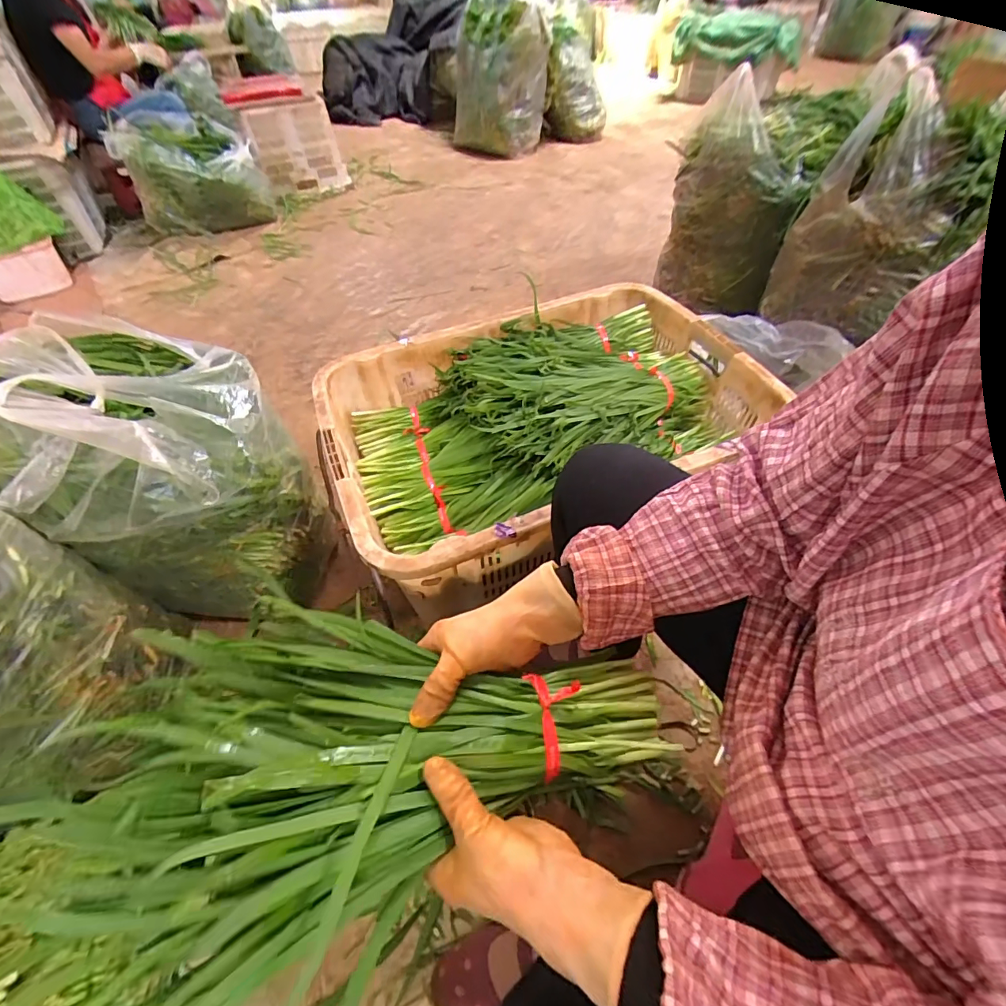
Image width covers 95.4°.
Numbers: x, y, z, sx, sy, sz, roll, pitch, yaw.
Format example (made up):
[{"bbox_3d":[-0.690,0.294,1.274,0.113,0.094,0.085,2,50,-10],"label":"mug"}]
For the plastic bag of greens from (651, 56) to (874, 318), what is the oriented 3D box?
[{"bbox_3d":[0.632,-0.785,1.205,0.338,0.438,0.302,25,56,21],"label":"plastic bag of greens"}]

